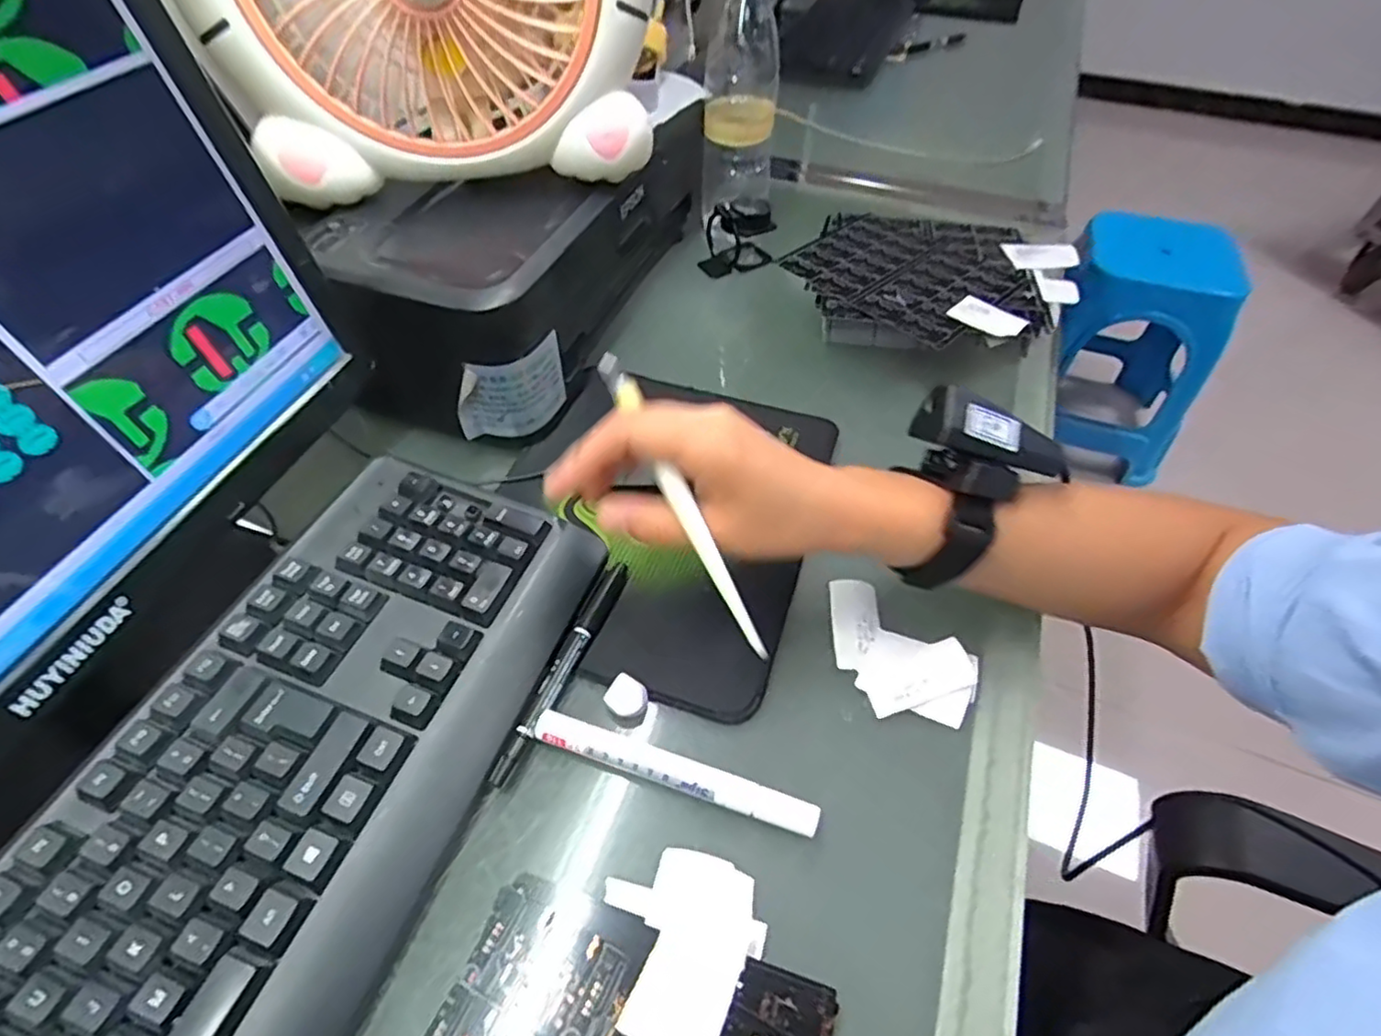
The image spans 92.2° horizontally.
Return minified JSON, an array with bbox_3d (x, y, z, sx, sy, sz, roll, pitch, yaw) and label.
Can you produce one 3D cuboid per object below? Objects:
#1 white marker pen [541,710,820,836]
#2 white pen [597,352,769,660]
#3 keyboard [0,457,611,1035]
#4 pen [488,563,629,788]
[{"bbox_3d":[-0.009,0.124,0.327,0.143,0.010,0.016,16,52,12],"label":"white marker pen"},{"bbox_3d":[-0.003,-0.008,0.303,0.013,0.012,0.155,-25,81,-20],"label":"white pen"},{"bbox_3d":[-0.195,0.143,0.285,0.161,0.031,0.429,16,52,12],"label":"keyboard"},{"bbox_3d":[-0.068,0.080,0.364,0.012,0.010,0.137,18,52,14],"label":"pen"}]

